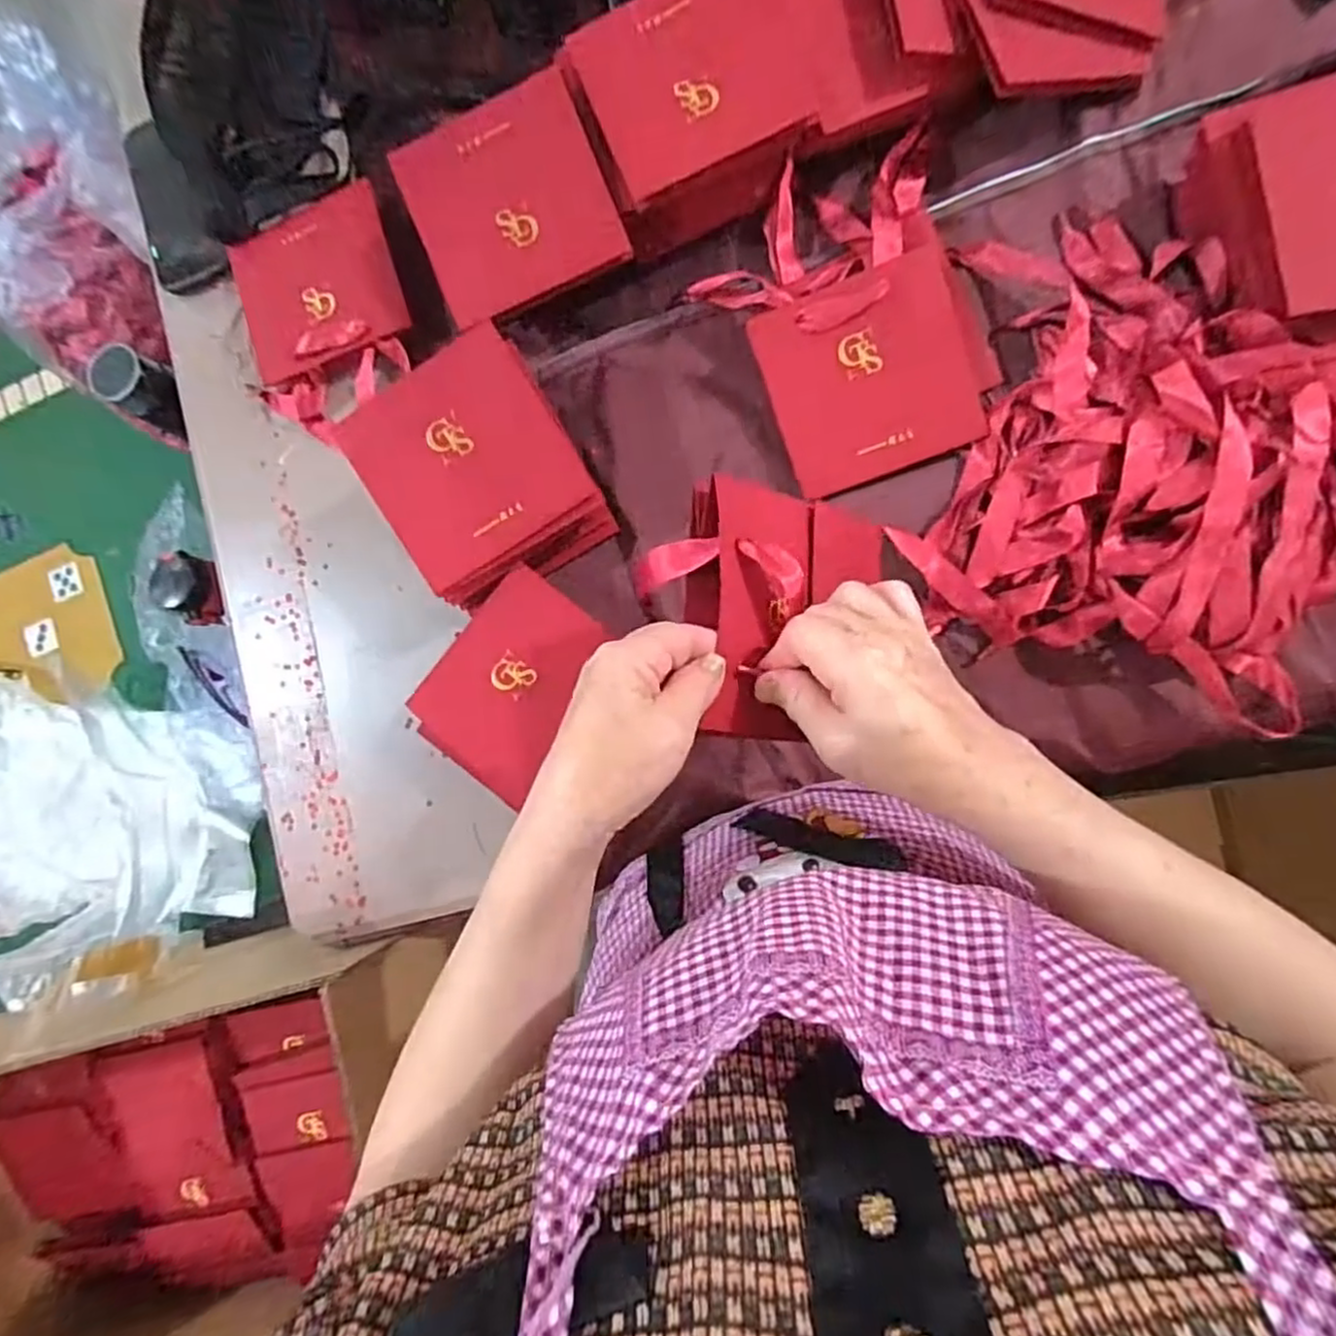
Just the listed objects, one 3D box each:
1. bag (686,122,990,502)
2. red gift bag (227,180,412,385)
[{"bbox_3d":[0.138,-0.262,0.530,0.171,0.033,0.232,-19,84,8],"label":"bag"},{"bbox_3d":[-0.294,-0.322,0.603,0.137,0.019,0.129,-17,85,8],"label":"red gift bag"}]

